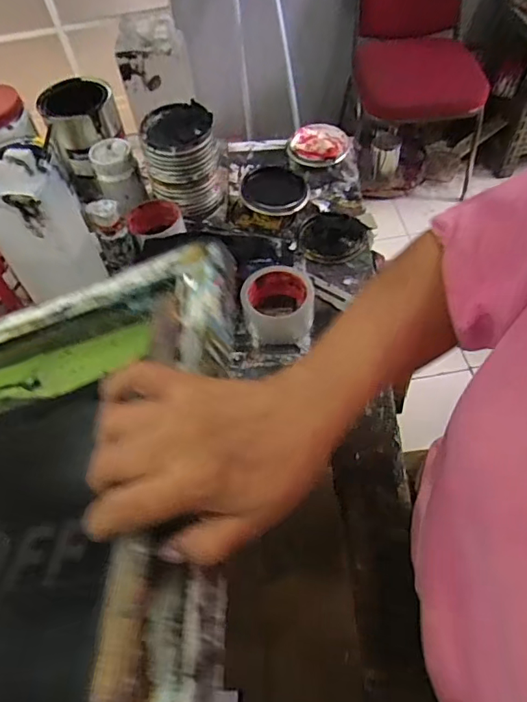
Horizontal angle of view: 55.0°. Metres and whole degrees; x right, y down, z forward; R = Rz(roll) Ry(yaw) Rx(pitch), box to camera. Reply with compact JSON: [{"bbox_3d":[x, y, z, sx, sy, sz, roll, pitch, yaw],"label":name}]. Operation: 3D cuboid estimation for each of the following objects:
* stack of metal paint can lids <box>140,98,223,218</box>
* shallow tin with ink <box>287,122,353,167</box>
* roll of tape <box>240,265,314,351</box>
[{"bbox_3d":[-0.118,-0.275,0.740,0.102,0.131,0.093,-13,55,-4],"label":"stack of metal paint can lids"},{"bbox_3d":[0.096,-0.356,0.880,0.096,0.024,0.101,-2,55,3],"label":"shallow tin with ink"},{"bbox_3d":[0.018,-0.060,0.660,0.091,0.051,0.085,-2,55,3],"label":"roll of tape"}]

